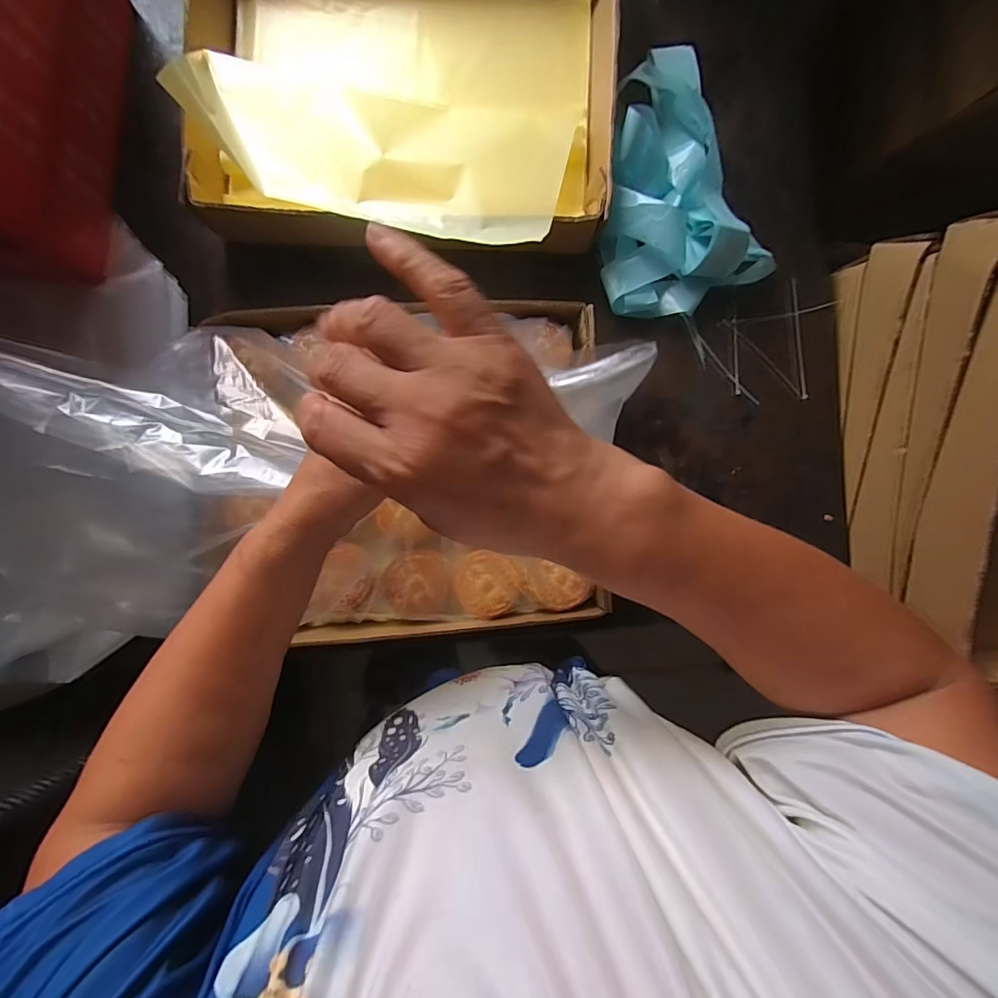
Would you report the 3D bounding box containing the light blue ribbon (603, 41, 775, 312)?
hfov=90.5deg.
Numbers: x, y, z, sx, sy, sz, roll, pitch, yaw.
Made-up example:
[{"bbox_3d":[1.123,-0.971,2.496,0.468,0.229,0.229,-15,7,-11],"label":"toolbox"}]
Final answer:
[{"bbox_3d":[0.221,-0.382,0.576,0.191,0.062,0.315,-1,89,-1],"label":"light blue ribbon"}]

